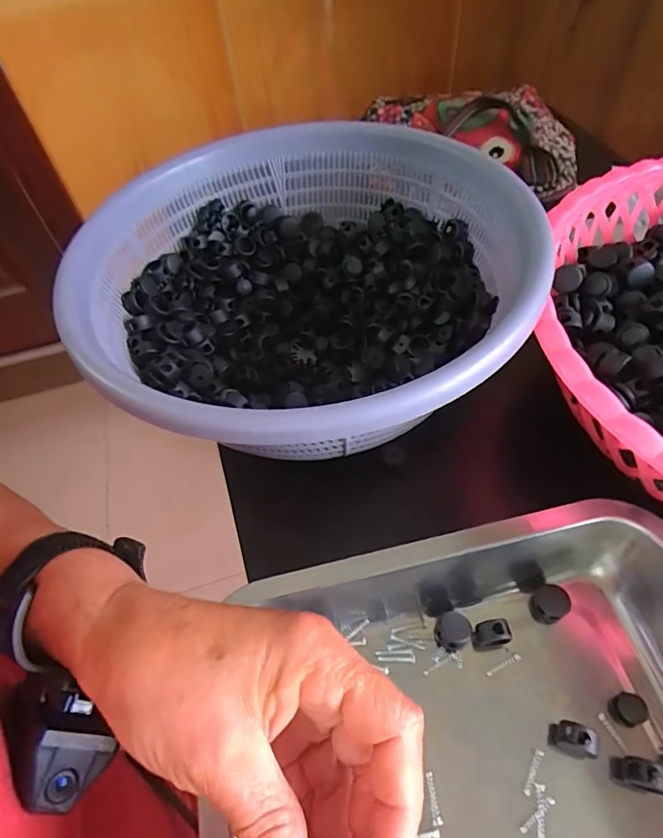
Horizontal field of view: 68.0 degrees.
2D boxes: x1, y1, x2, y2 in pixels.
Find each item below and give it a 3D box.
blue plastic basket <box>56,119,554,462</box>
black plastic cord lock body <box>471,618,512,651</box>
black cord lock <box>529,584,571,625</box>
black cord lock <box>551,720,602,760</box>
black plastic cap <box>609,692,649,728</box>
[{"bbox_3d":[-0.013,-0.080,0.330,0.273,0.098,0.270,-2,54,3],"label":"blue plastic basket"},{"bbox_3d":[0.081,0.111,0.253,0.020,0.015,0.012,-13,54,-5],"label":"black plastic cord lock body"},{"bbox_3d":[0.118,0.100,0.265,0.019,0.011,0.017,-29,57,-15],"label":"black cord lock"},{"bbox_3d":[0.112,0.148,0.227,0.017,0.015,0.013,14,57,14],"label":"black cord lock"},{"bbox_3d":[0.143,0.139,0.235,0.014,0.009,0.014,-25,56,-13],"label":"black plastic cap"}]

